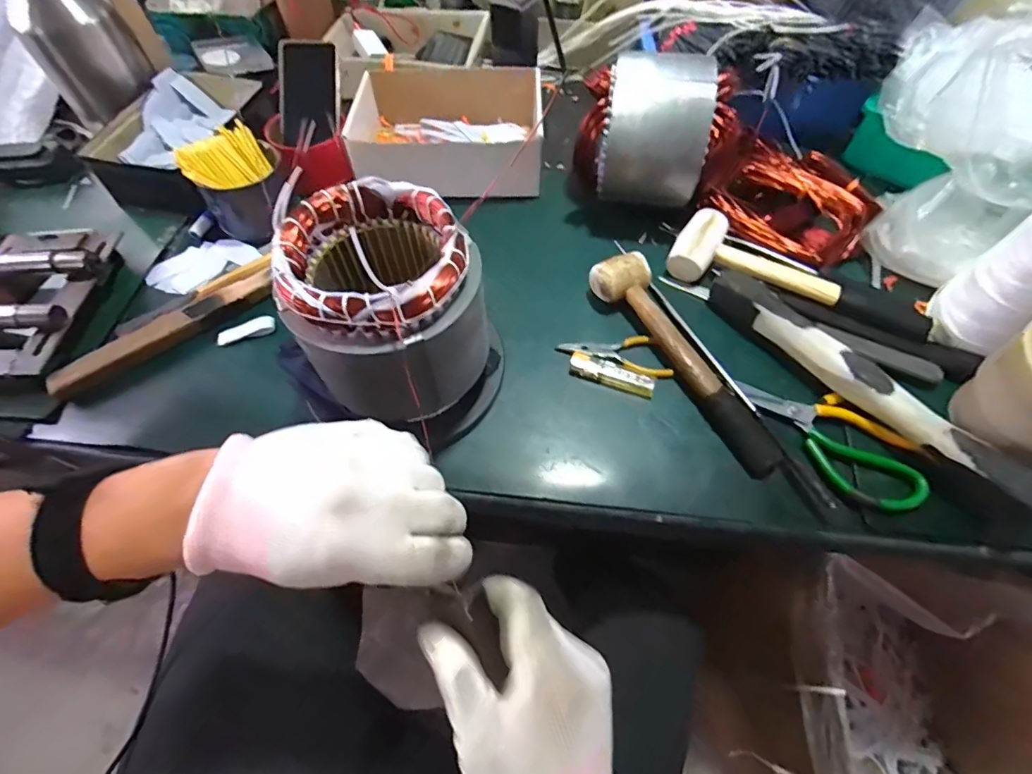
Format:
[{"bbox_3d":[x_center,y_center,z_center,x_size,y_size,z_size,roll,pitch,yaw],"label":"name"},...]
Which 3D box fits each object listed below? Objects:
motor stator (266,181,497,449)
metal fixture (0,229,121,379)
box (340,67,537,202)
[{"bbox_3d":[-0.103,-0.057,0.416,0.155,0.181,0.143,31,65,17],"label":"motor stator"},{"bbox_3d":[-0.518,-0.089,0.510,0.142,0.055,0.199,-4,60,-1],"label":"metal fixture"},{"bbox_3d":[-0.089,-0.354,0.654,0.237,0.072,0.222,-1,60,0],"label":"box"}]

